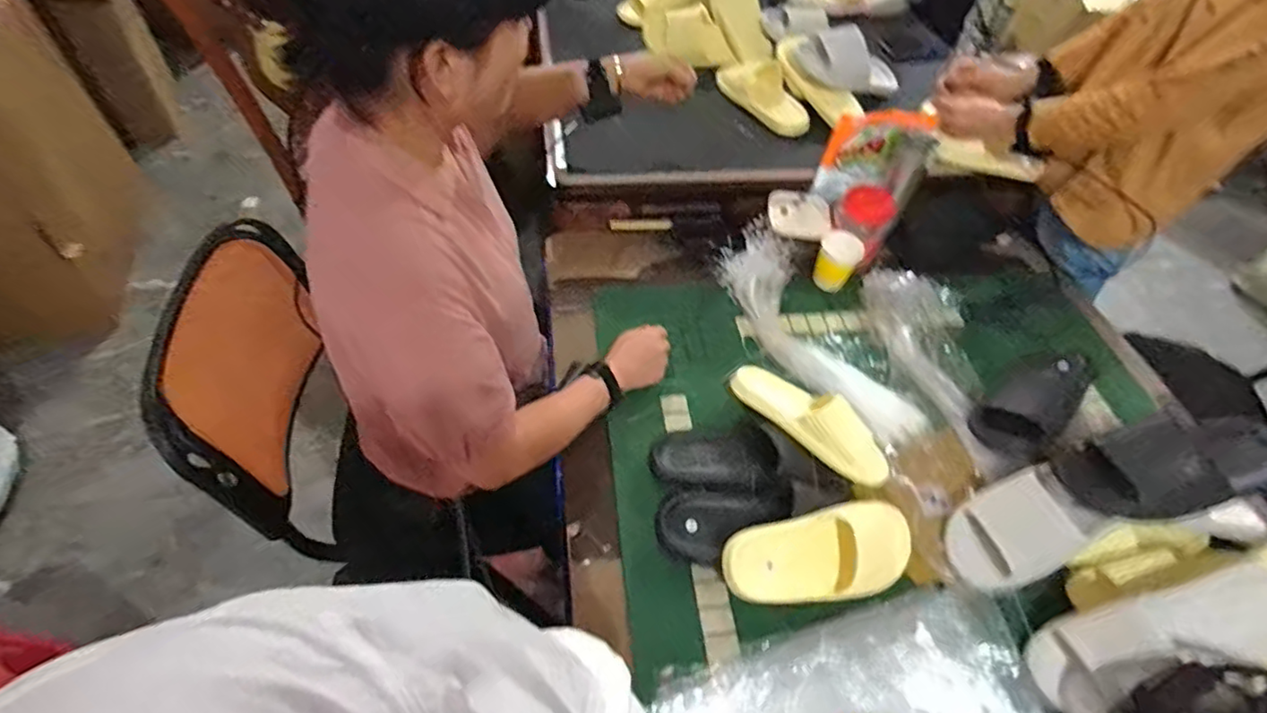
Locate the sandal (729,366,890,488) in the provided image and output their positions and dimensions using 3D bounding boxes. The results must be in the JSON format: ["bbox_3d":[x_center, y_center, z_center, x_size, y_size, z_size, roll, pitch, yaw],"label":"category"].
[{"bbox_3d":[0.241,0.079,0.832,0.087,0.066,0.235,-34,62,-26],"label":"sandal"}]

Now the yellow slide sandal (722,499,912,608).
[{"bbox_3d":[0.228,0.236,0.728,0.238,0.064,0.098,-11,54,-13],"label":"yellow slide sandal"}]

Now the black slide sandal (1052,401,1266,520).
[{"bbox_3d":[0.647,0.122,0.713,0.256,0.076,0.110,-11,53,7],"label":"black slide sandal"}]

